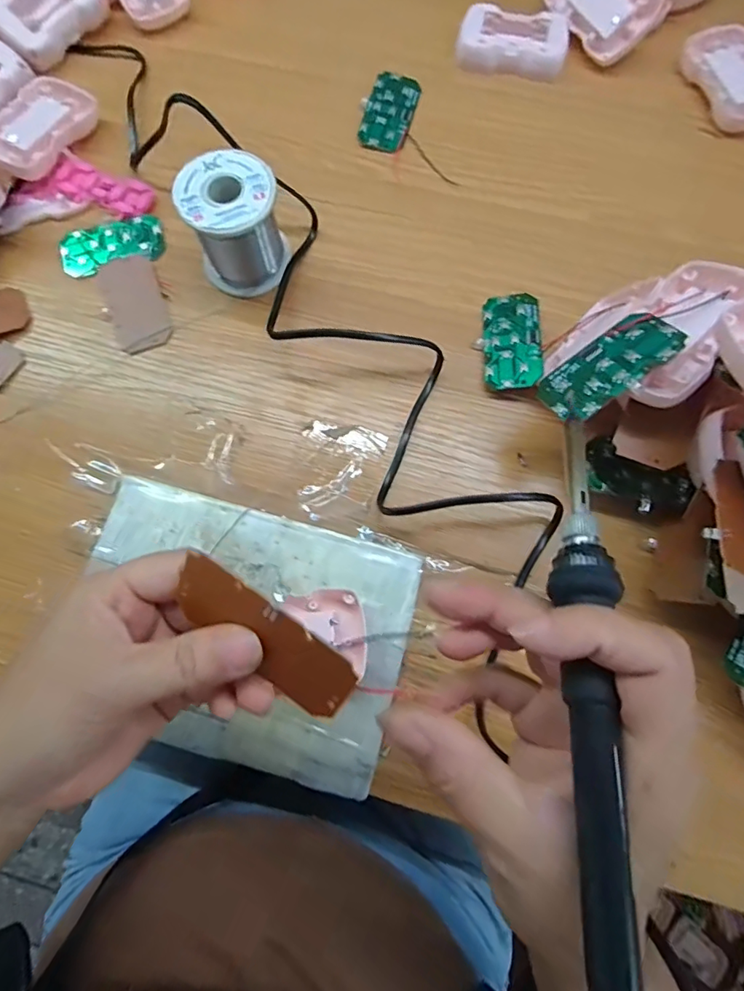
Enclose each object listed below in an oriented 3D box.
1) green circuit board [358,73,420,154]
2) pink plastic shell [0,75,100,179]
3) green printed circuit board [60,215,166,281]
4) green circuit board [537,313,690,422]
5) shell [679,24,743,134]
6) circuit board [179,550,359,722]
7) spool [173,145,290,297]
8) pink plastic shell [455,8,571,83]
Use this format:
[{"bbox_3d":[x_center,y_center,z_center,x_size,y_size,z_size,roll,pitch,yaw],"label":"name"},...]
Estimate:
[{"bbox_3d":[0.015,-0.303,0.405,0.037,0.005,0.078,16,78,5],"label":"green circuit board"},{"bbox_3d":[-0.252,-0.282,0.387,0.051,0.021,0.084,26,79,7],"label":"pink plastic shell"},{"bbox_3d":[-0.191,-0.185,0.375,0.076,0.004,0.039,-19,77,-3],"label":"green printed circuit board"},{"bbox_3d":[0.127,-0.069,0.275,0.073,0.004,0.036,-38,54,5],"label":"green circuit board"},{"bbox_3d":[0.284,-0.325,0.401,0.055,0.013,0.091,-21,77,-4],"label":"shell"},{"bbox_3d":[-0.038,0.051,0.185,0.072,0.008,0.035,38,124,-4],"label":"circuit board"},{"bbox_3d":[-0.091,-0.180,0.342,0.060,0.061,0.058,0,77,1],"label":"spool"},{"bbox_3d":[0.113,-0.363,0.409,0.085,0.015,0.056,12,77,4],"label":"pink plastic shell"}]

